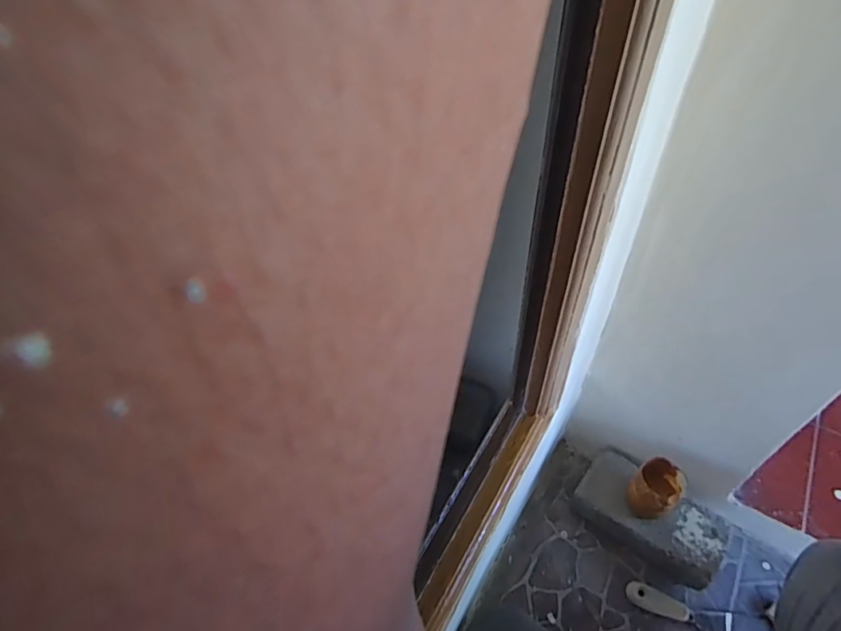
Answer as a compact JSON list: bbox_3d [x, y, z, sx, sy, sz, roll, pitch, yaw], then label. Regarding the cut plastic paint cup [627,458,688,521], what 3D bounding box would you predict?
[{"bbox_3d":[0.343,0.250,0.726,0.075,0.072,0.062,-30,54,-19],"label":"cut plastic paint cup"}]

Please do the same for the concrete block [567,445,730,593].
[{"bbox_3d":[0.347,0.307,0.766,0.206,0.069,0.116,33,60,28],"label":"concrete block"}]

